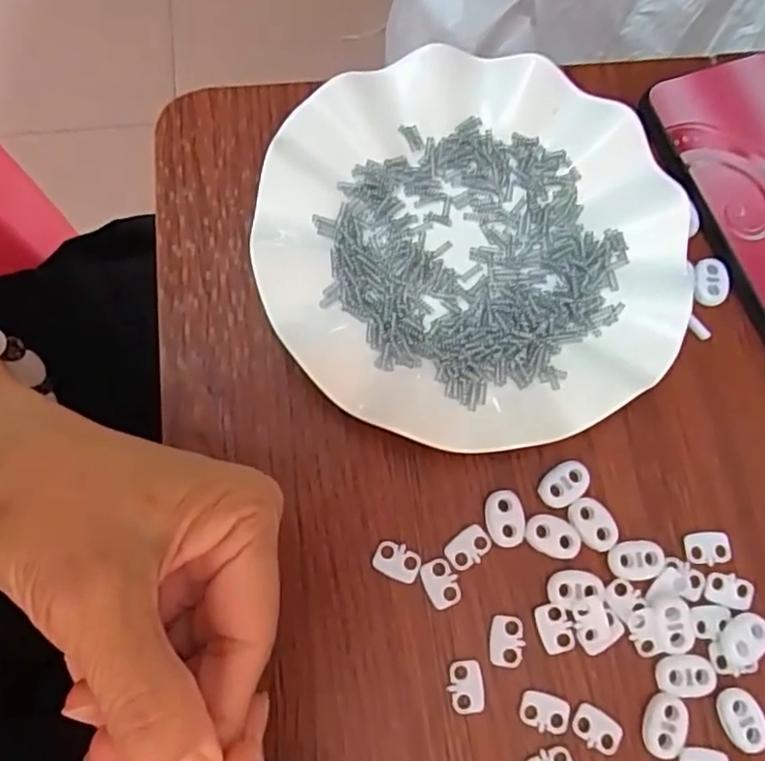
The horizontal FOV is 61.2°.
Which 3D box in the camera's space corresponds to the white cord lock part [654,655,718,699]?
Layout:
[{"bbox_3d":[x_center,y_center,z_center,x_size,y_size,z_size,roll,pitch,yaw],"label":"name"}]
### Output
[{"bbox_3d":[0.119,0.115,0.251,0.023,0.004,0.015,-3,75,-3],"label":"white cord lock part"}]

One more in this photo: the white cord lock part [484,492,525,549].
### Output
[{"bbox_3d":[0.050,0.057,0.266,0.016,0.004,0.022,0,75,-2],"label":"white cord lock part"}]

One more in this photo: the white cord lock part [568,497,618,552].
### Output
[{"bbox_3d":[0.087,0.059,0.265,0.016,0.004,0.023,-26,77,-8],"label":"white cord lock part"}]

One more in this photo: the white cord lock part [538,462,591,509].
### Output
[{"bbox_3d":[0.076,0.043,0.269,0.023,0.004,0.016,-38,79,-11],"label":"white cord lock part"}]

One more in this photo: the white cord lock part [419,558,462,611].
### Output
[{"bbox_3d":[0.023,0.082,0.259,0.013,0.004,0.018,-24,77,-8],"label":"white cord lock part"}]

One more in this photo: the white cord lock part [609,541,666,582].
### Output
[{"bbox_3d":[0.104,0.073,0.262,0.022,0.004,0.015,-6,75,-4],"label":"white cord lock part"}]

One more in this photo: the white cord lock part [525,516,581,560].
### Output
[{"bbox_3d":[0.070,0.063,0.263,0.022,0.004,0.015,19,75,4],"label":"white cord lock part"}]

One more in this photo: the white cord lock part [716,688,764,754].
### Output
[{"bbox_3d":[0.138,0.131,0.249,0.015,0.005,0.022,-18,76,-7],"label":"white cord lock part"}]

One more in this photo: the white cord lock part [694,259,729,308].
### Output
[{"bbox_3d":[0.153,-0.046,0.298,0.015,0.004,0.022,3,75,-1],"label":"white cord lock part"}]

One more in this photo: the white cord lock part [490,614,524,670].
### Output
[{"bbox_3d":[0.049,0.103,0.253,0.013,0.004,0.019,5,75,0],"label":"white cord lock part"}]

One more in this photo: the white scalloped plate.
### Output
[{"bbox_3d":[0.041,-0.060,0.290,0.183,0.026,0.179,0,75,-2],"label":"white scalloped plate"}]

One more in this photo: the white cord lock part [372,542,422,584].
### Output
[{"bbox_3d":[0.006,0.073,0.261,0.020,0.004,0.013,20,75,4],"label":"white cord lock part"}]

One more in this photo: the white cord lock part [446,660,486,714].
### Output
[{"bbox_3d":[0.032,0.119,0.249,0.013,0.004,0.019,-5,75,-3],"label":"white cord lock part"}]

